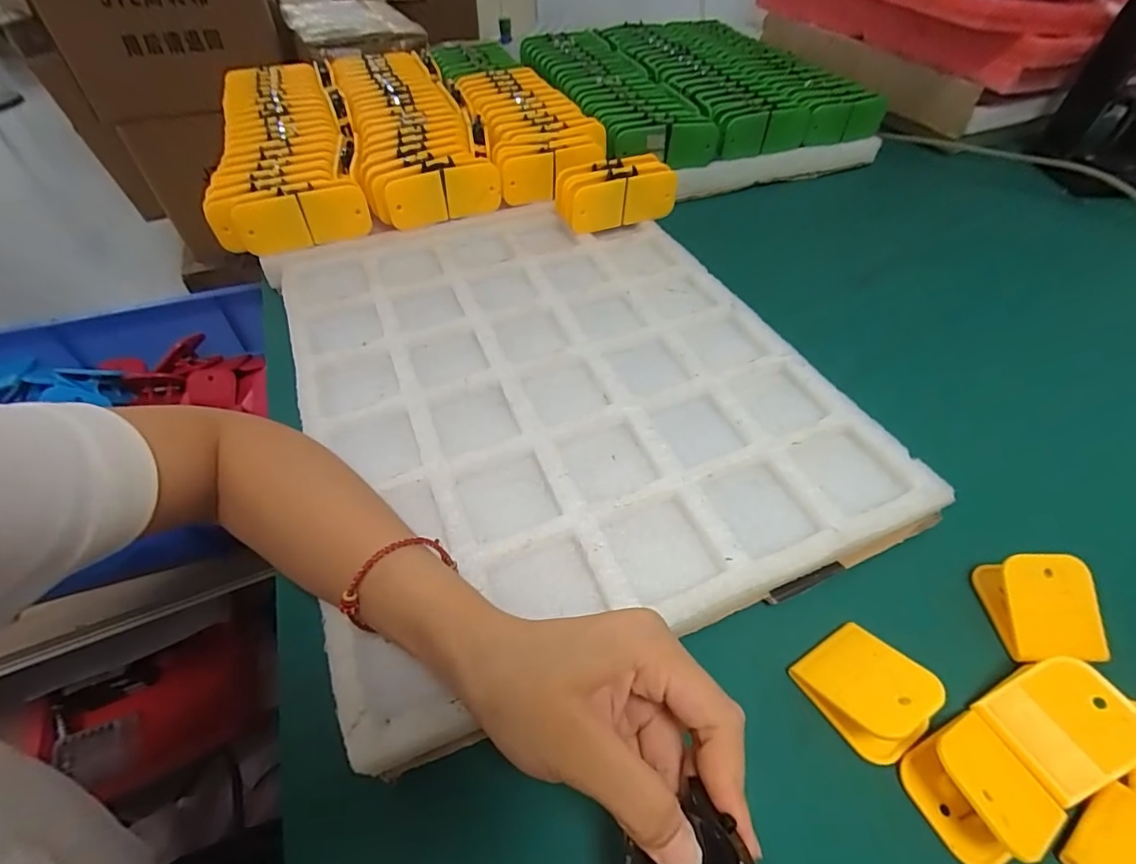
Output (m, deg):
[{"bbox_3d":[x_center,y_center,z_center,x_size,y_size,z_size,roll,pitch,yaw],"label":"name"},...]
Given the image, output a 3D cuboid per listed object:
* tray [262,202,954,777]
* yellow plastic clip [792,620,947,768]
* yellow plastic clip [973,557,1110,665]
[{"bbox_3d":[-0.016,-0.051,0.400,0.348,0.028,0.432,-17,52,-16],"label":"tray"},{"bbox_3d":[0.150,0.126,0.258,0.046,0.025,0.055,-25,53,-20],"label":"yellow plastic clip"},{"bbox_3d":[0.265,0.096,0.290,0.042,0.039,0.051,2,48,2],"label":"yellow plastic clip"}]

